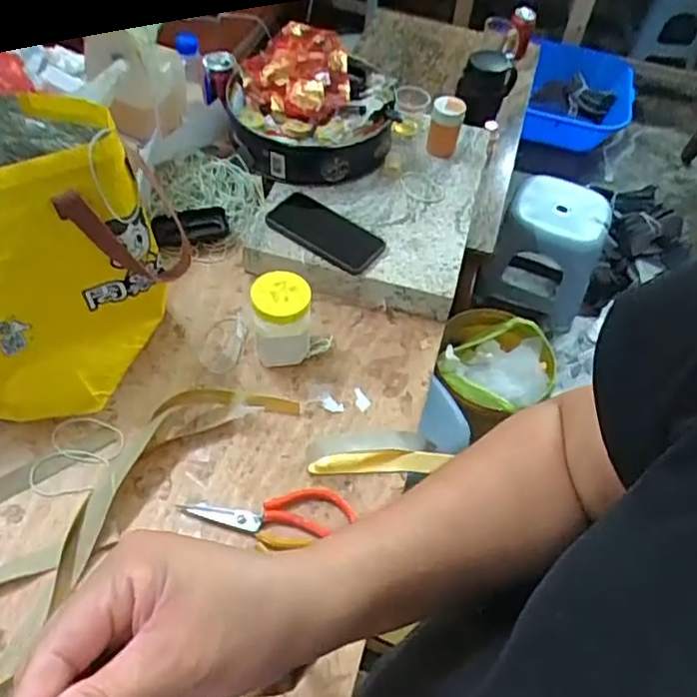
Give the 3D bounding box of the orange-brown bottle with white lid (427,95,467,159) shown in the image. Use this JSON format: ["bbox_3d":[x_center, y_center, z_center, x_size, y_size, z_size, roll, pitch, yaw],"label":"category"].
[{"bbox_3d":[0.154,-0.353,1.010,0.051,0.096,0.052,13,53,4],"label":"orange-brown bottle with white lid"}]

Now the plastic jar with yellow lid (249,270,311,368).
[{"bbox_3d":[-0.084,-0.036,0.796,0.068,0.109,0.064,3,53,-4],"label":"plastic jar with yellow lid"}]

